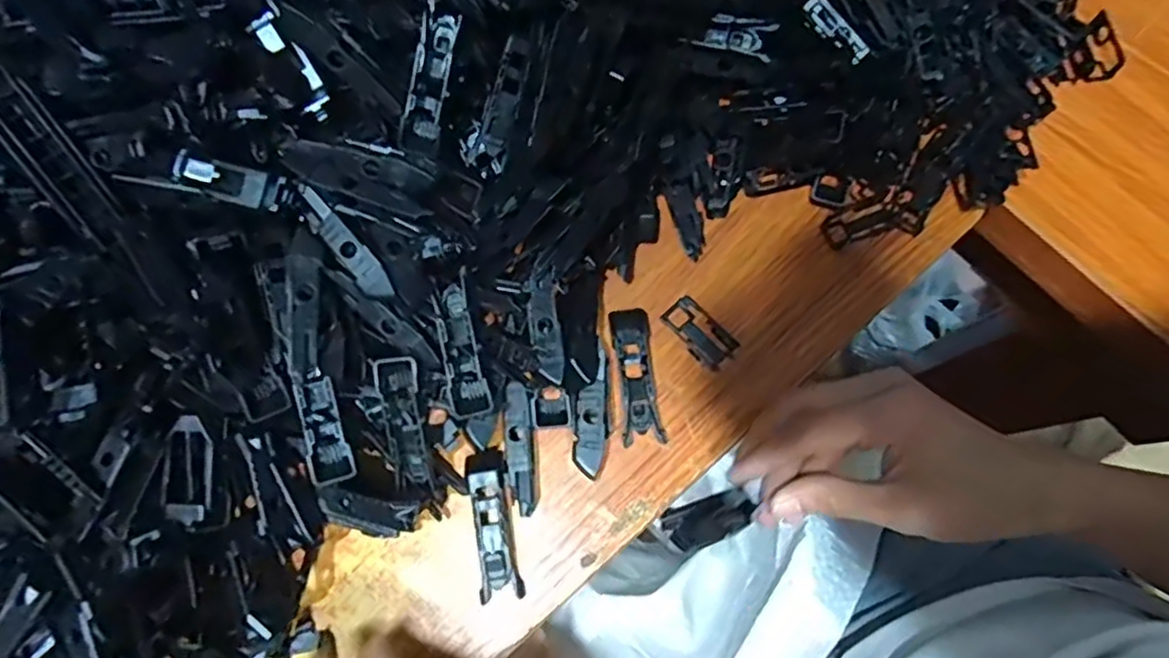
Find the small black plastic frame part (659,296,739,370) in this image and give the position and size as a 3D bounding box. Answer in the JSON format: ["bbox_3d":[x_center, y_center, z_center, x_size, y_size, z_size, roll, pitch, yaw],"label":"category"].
[{"bbox_3d":[0.059,0.002,0.338,0.020,0.010,0.039,-38,78,-10],"label":"small black plastic frame part"}]

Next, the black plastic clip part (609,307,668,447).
[{"bbox_3d":[0.026,0.023,0.333,0.021,0.009,0.069,-5,74,-1],"label":"black plastic clip part"}]

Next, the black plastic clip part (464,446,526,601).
[{"bbox_3d":[-0.043,0.092,0.310,0.019,0.008,0.067,-8,74,-2],"label":"black plastic clip part"}]

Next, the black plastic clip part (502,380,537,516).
[{"bbox_3d":[-0.032,0.058,0.318,0.015,0.014,0.061,-4,74,-1],"label":"black plastic clip part"}]

